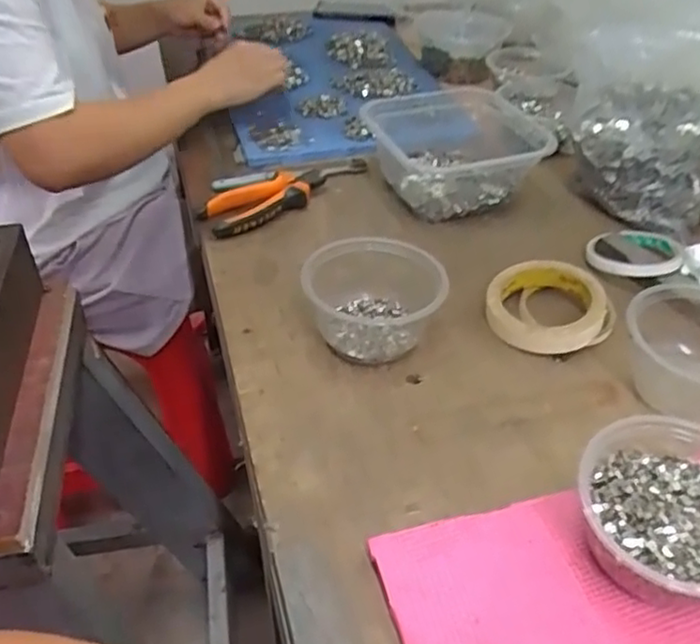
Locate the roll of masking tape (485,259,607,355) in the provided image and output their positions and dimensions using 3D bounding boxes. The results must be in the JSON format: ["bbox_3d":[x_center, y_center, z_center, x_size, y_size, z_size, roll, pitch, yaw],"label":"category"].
[{"bbox_3d":[0.170,-0.013,0.587,0.096,0.034,0.098,-1,42,1],"label":"roll of masking tape"}]

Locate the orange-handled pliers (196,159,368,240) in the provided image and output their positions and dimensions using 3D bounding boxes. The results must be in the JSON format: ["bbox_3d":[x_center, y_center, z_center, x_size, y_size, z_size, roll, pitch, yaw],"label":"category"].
[{"bbox_3d":[-0.059,-0.148,0.727,0.212,0.023,0.053,-28,48,-26],"label":"orange-handled pliers"}]

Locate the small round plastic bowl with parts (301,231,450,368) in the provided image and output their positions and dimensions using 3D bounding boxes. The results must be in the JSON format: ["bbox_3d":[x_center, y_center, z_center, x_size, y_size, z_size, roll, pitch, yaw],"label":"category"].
[{"bbox_3d":[0.019,-0.019,0.558,0.117,0.061,0.095,5,42,7],"label":"small round plastic bowl with parts"}]

